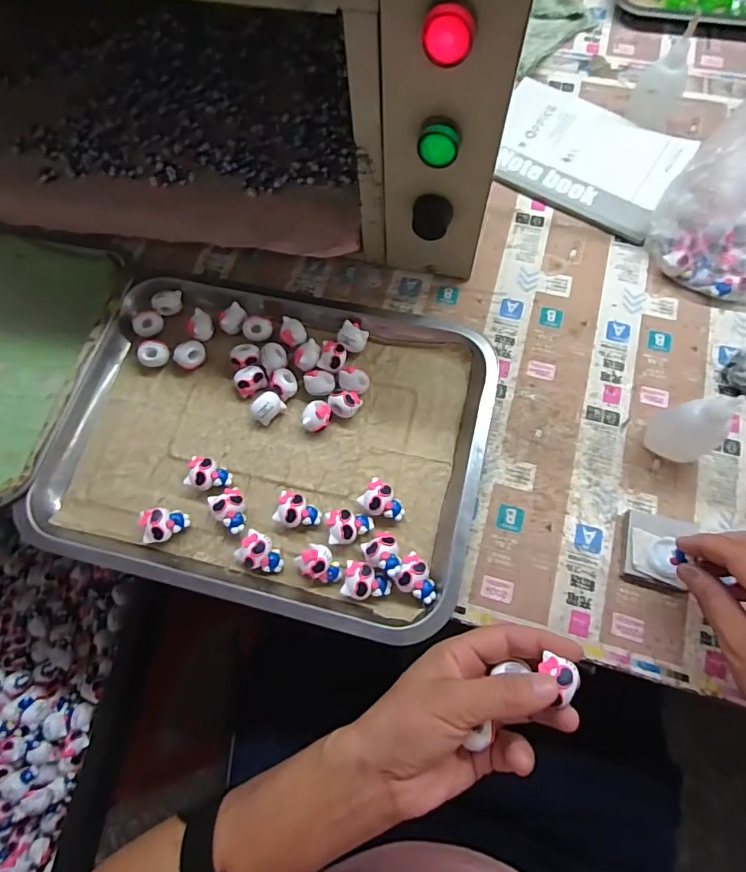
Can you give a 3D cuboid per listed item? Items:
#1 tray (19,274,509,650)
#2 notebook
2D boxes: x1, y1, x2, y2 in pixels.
[{"bbox_3d":[-0.085,-0.002,0.406,0.340,0.029,0.268,13,72,6],"label":"tray"},{"bbox_3d":[0.215,-0.290,0.502,0.183,0.014,0.141,30,75,11],"label":"notebook"}]

